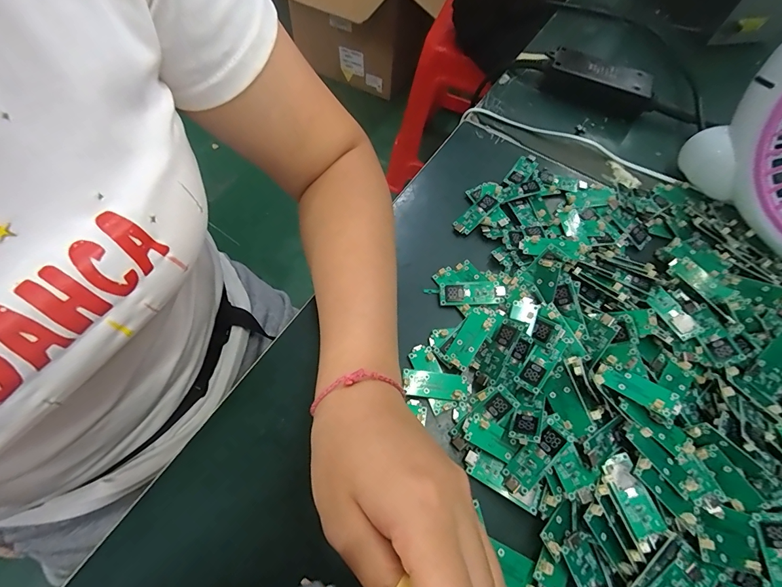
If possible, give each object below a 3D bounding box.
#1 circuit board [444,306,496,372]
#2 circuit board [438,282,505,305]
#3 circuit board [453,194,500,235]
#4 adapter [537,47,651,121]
[{"bbox_3d":[0.059,0.034,0.278,0.018,0.006,0.047,31,77,13],"label":"circuit board"},{"bbox_3d":[0.066,0.000,0.301,0.051,0.005,0.019,0,79,6],"label":"circuit board"},{"bbox_3d":[0.078,-0.073,0.340,0.047,0.006,0.018,-42,70,-7],"label":"circuit board"},{"bbox_3d":[0.241,-0.248,0.434,0.117,0.035,0.060,29,65,13],"label":"adapter"}]

